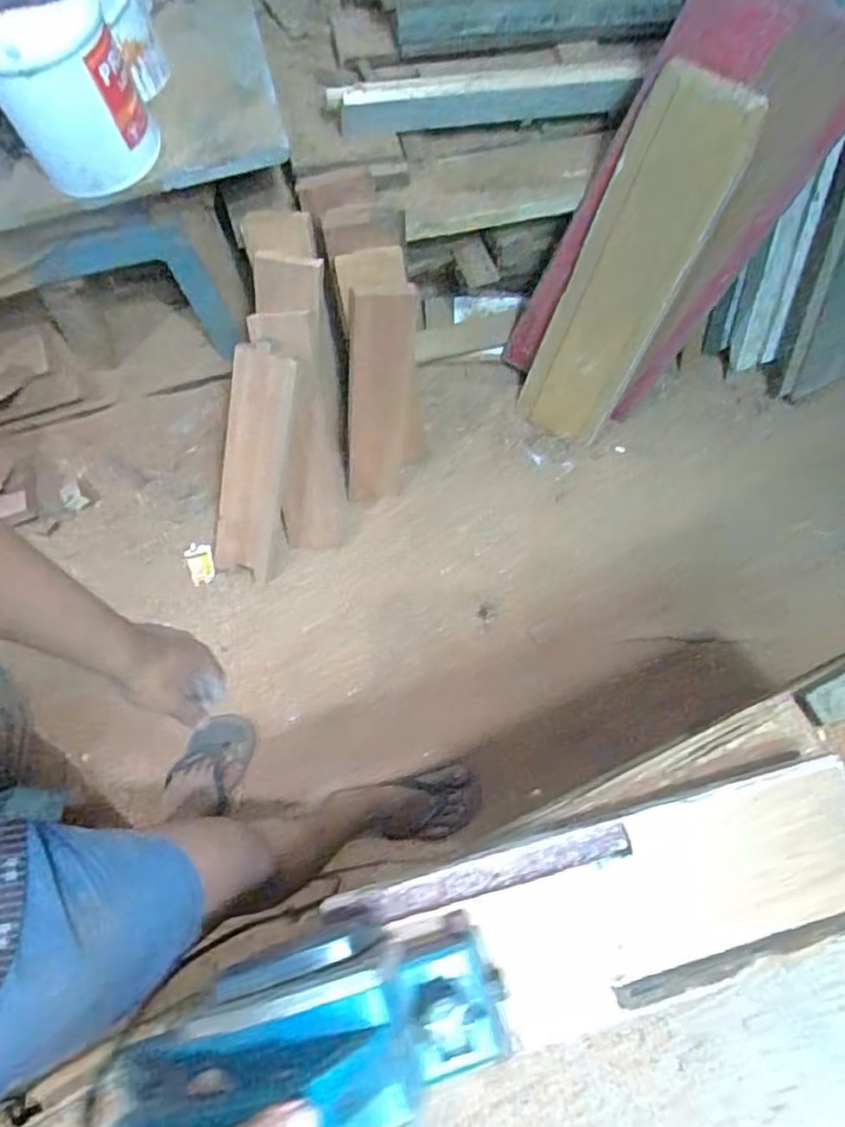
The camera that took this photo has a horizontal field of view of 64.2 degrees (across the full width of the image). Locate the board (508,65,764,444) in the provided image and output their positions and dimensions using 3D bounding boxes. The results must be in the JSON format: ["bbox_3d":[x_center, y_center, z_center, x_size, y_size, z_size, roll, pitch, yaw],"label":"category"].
[{"bbox_3d":[0.354,-0.501,1.197,0.187,0.625,0.060,30,46,9],"label":"board"}]

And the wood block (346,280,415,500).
[{"bbox_3d":[-0.078,-0.285,1.194,0.105,0.408,0.055,11,41,4],"label":"wood block"}]

